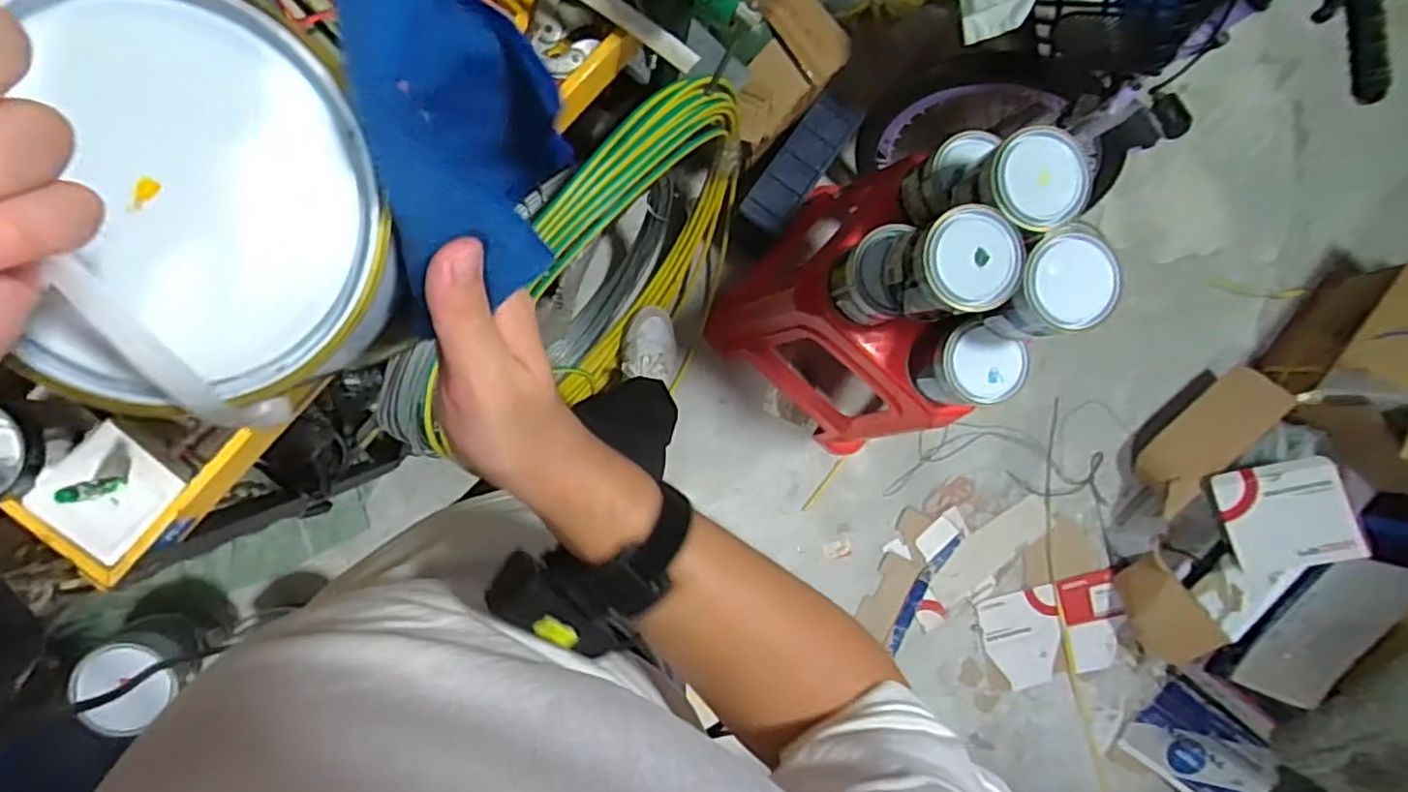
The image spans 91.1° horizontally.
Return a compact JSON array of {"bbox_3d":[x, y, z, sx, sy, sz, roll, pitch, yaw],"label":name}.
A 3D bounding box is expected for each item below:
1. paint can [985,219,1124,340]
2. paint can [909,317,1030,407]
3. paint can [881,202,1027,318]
[{"bbox_3d":[0.367,-0.119,0.745,0.096,0.113,0.106,-17,94,-7],"label":"paint can"},{"bbox_3d":[0.325,-0.043,0.854,0.095,0.117,0.102,0,92,-8],"label":"paint can"},{"bbox_3d":[0.264,-0.139,0.737,0.097,0.111,0.103,0,92,-8],"label":"paint can"}]

